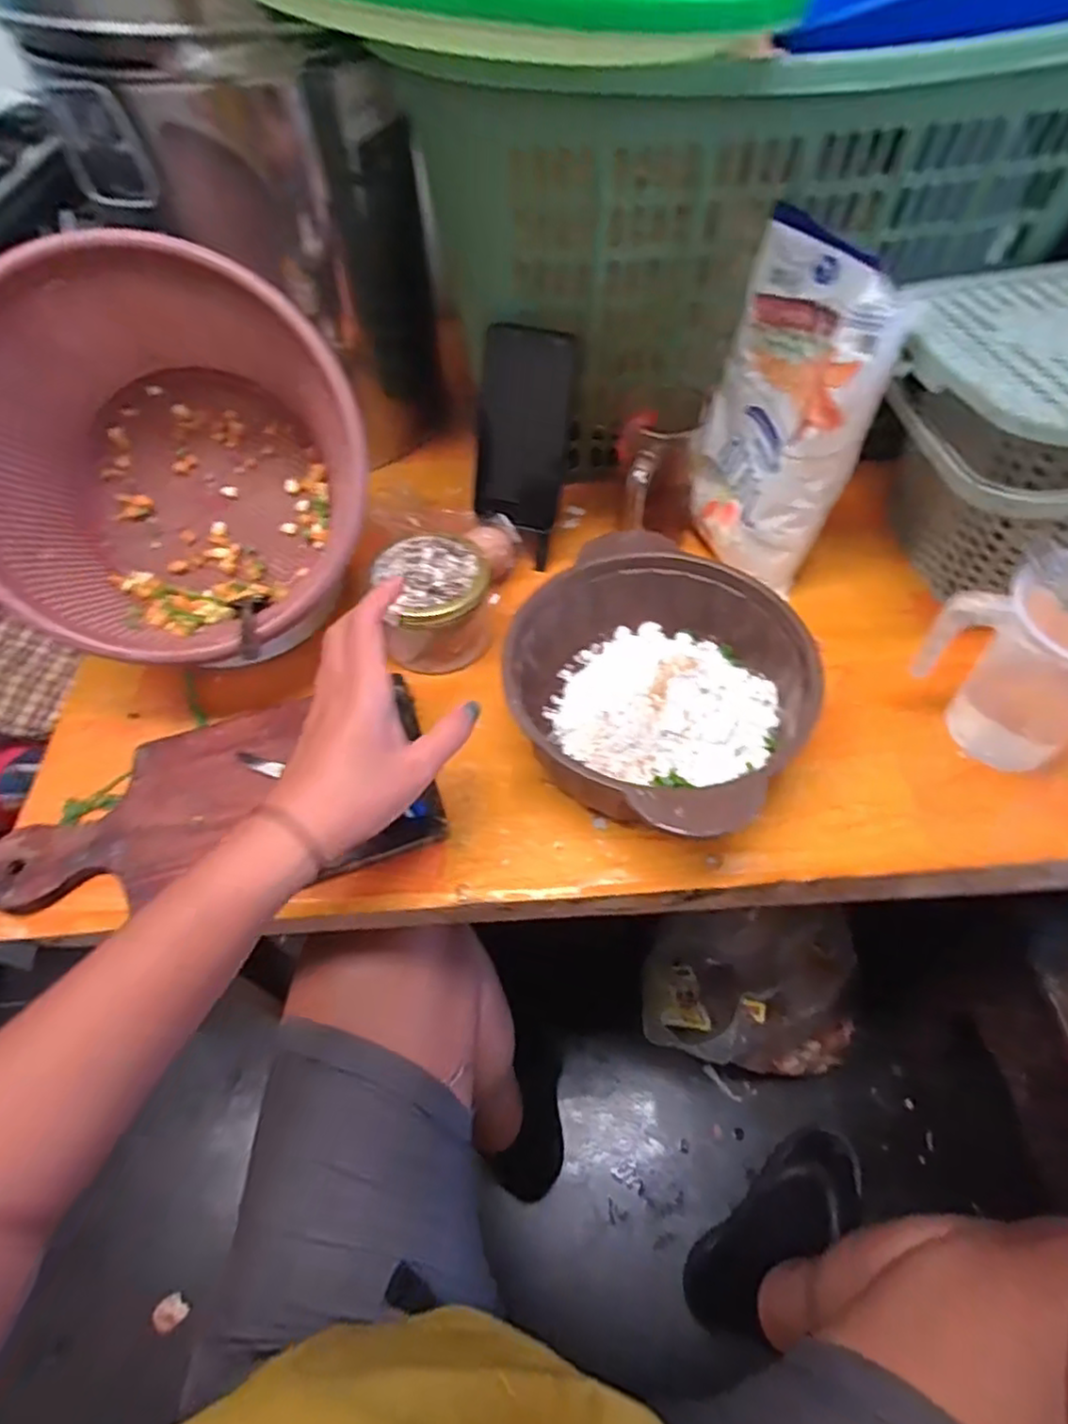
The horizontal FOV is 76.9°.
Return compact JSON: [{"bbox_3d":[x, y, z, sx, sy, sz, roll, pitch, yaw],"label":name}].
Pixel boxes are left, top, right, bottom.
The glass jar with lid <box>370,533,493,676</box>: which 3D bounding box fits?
[{"bbox_3d":[-0.078,-0.084,0.544,0.086,0.080,0.084,-1,54,2],"label":"glass jar with lid"}]

